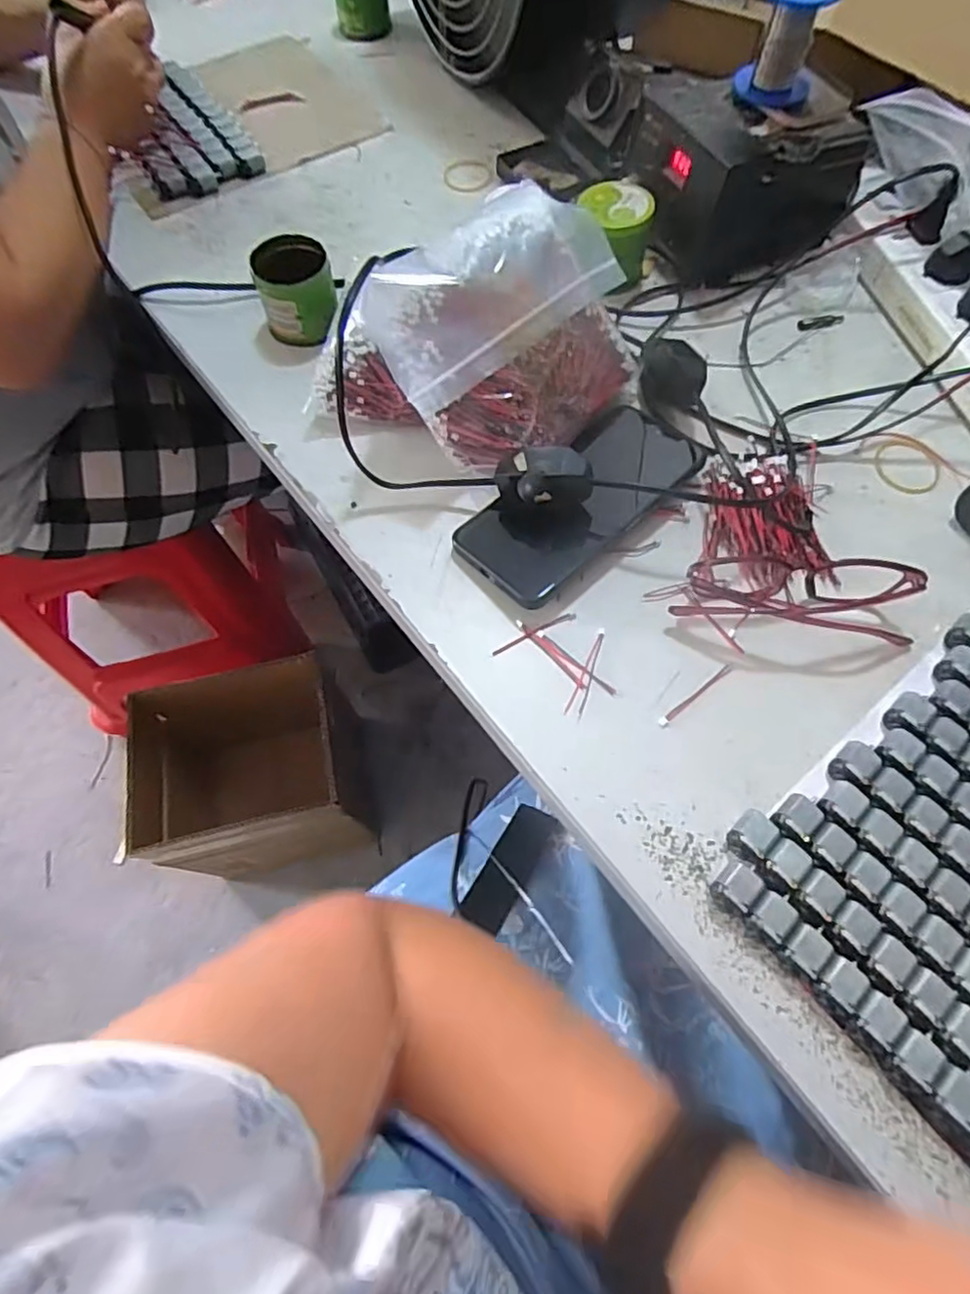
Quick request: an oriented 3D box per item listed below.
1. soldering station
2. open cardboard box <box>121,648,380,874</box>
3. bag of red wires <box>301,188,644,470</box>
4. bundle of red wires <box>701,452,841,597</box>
[{"bbox_3d":[0.200,-0.371,0.502,0.146,0.092,0.123,-24,67,-10],"label":"soldering station"},{"bbox_3d":[-0.357,0.199,0.988,0.314,0.304,0.251,-8,66,-3],"label":"open cardboard box"},{"bbox_3d":[-0.007,-0.210,0.428,0.199,0.100,0.170,23,68,11],"label":"bag of red wires"},{"bbox_3d":[0.181,-0.081,0.407,0.076,0.023,0.099,5,65,3],"label":"bundle of red wires"}]

